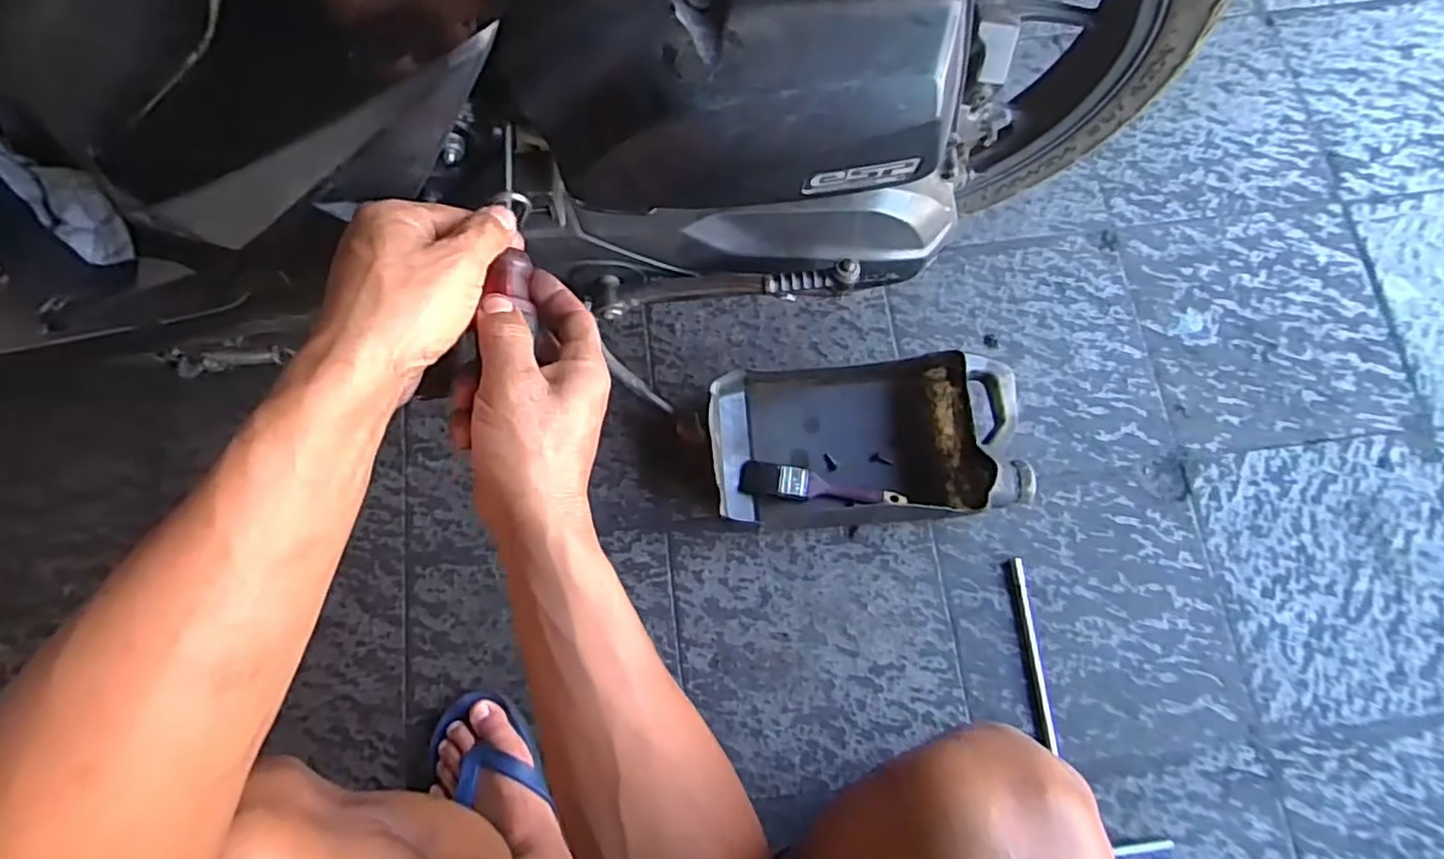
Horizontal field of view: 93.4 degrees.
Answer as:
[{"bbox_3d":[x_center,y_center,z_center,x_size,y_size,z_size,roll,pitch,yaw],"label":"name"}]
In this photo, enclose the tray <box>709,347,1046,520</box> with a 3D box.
[{"bbox_3d":[0.154,0.010,0.750,0.327,0.094,0.178,-3,76,1],"label":"tray"}]

